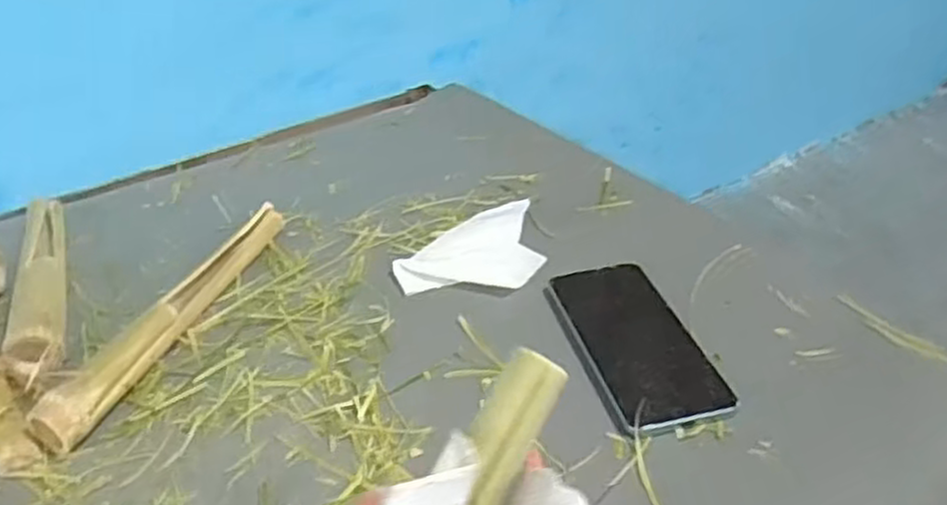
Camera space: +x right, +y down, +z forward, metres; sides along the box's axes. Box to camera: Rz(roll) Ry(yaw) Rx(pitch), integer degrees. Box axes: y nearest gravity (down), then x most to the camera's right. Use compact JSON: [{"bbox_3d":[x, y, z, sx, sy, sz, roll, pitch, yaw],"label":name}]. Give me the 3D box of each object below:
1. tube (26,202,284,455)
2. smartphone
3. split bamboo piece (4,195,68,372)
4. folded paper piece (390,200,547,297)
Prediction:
[{"bbox_3d":[-0.211,0.038,0.557,0.029,0.031,0.258,10,36,16],"label":"tube"},{"bbox_3d":[0.111,0.059,0.532,0.077,0.010,0.159,-9,35,-11],"label":"smartphone"},{"bbox_3d":[-0.333,0.016,0.593,0.031,0.036,0.225,-15,37,-19],"label":"split bamboo piece"},{"bbox_3d":[-0.005,-0.003,0.603,0.111,0.031,0.070,-6,35,-7],"label":"folded paper piece"}]

